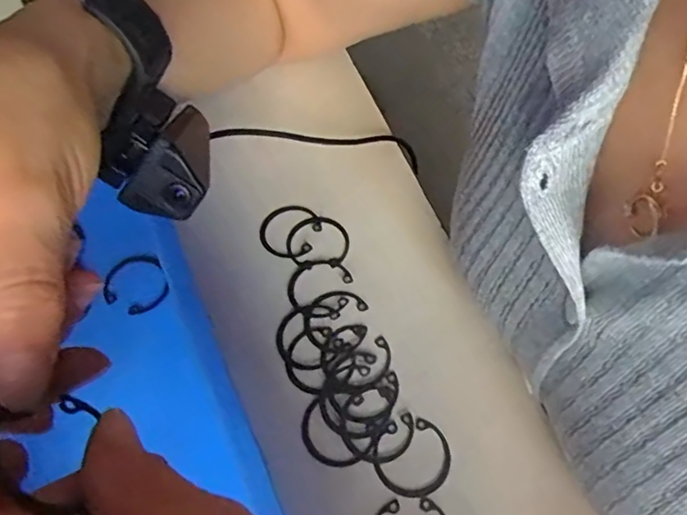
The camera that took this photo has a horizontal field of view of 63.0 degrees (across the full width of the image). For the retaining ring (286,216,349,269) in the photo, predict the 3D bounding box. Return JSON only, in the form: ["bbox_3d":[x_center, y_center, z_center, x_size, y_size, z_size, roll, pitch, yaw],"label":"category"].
[{"bbox_3d":[-0.016,-0.011,0.325,0.036,0.004,0.035,-1,60,2],"label":"retaining ring"}]

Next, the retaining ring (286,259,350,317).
[{"bbox_3d":[-0.014,0.015,0.309,0.034,0.004,0.036,-1,60,2],"label":"retaining ring"}]

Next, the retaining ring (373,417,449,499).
[{"bbox_3d":[0.032,0.093,0.262,0.035,0.004,0.034,-1,60,2],"label":"retaining ring"}]

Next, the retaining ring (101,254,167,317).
[{"bbox_3d":[-0.116,0.015,0.311,0.034,0.006,0.037,-1,59,2],"label":"retaining ring"}]

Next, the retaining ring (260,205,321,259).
[{"bbox_3d":[-0.031,-0.015,0.331,0.036,0.004,0.036,-2,57,4],"label":"retaining ring"}]

